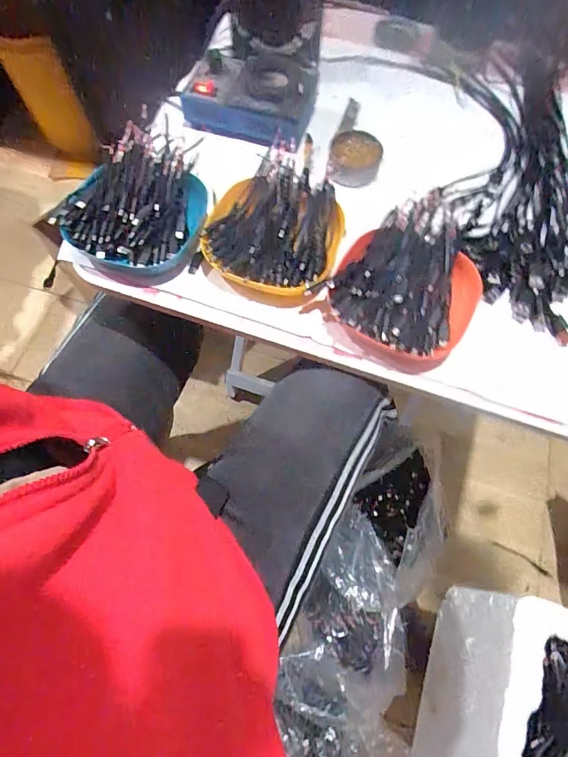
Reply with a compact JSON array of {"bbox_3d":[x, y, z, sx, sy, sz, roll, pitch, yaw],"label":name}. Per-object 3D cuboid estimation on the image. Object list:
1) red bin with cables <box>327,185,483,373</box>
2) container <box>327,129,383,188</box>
[{"bbox_3d":[0.129,-0.096,0.424,0.130,0.048,0.182,33,72,12],"label":"red bin with cables"},{"bbox_3d":[0.084,-0.259,0.498,0.058,0.024,0.071,11,68,4],"label":"container"}]

